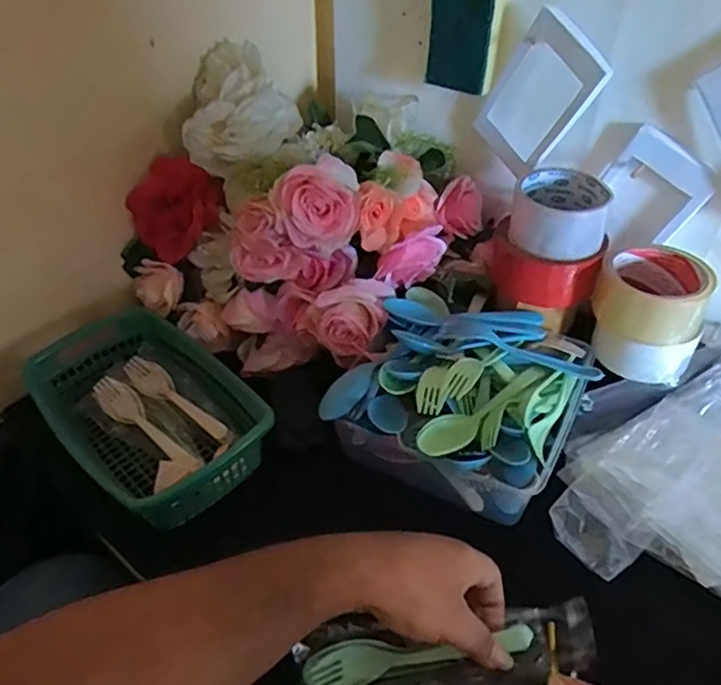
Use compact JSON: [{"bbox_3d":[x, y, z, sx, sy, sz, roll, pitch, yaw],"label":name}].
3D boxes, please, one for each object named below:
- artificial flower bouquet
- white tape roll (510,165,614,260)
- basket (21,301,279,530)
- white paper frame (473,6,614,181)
[{"bbox_3d":[-0.062,-0.144,0.654,0.287,0.255,0.269,27,48,29],"label":"artificial flower bouquet"},{"bbox_3d":[0.193,-0.125,0.577,0.087,0.052,0.101,16,43,19],"label":"white tape roll"},{"bbox_3d":[-0.207,0.069,0.577,0.141,0.076,0.251,-31,49,-31],"label":"basket"},{"bbox_3d":[0.172,-0.237,0.600,0.020,0.156,0.091,-29,79,-28],"label":"white paper frame"}]

